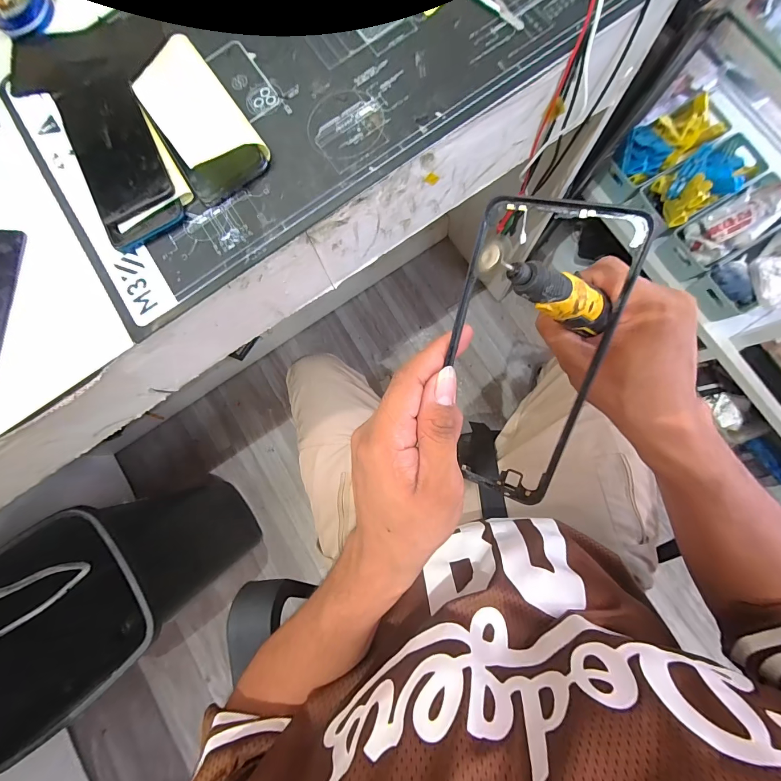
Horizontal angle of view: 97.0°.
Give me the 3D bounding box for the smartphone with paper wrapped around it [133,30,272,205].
[{"bbox_3d":[-0.185,-0.257,0.320,0.081,0.033,0.158,-36,82,0],"label":"smartphone with paper wrapped around it"}]

